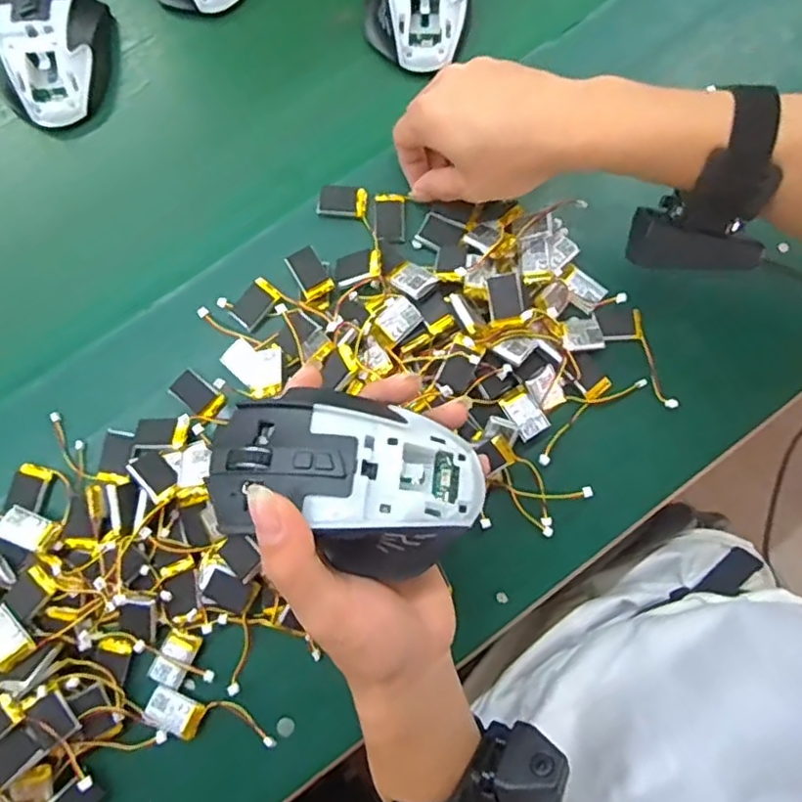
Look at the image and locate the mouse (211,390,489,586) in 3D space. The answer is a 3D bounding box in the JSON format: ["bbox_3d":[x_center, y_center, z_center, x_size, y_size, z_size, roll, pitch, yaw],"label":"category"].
[{"bbox_3d":[-0.023,0.033,0.275,0.114,0.034,0.066,17,79,2],"label":"mouse"}]

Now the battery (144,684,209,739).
[{"bbox_3d":[-0.132,0.182,0.380,0.032,0.005,0.022,26,79,4],"label":"battery"}]

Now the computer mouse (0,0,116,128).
[{"bbox_3d":[-0.245,-0.250,0.452,0.070,0.040,0.113,-1,79,-1],"label":"computer mouse"}]

